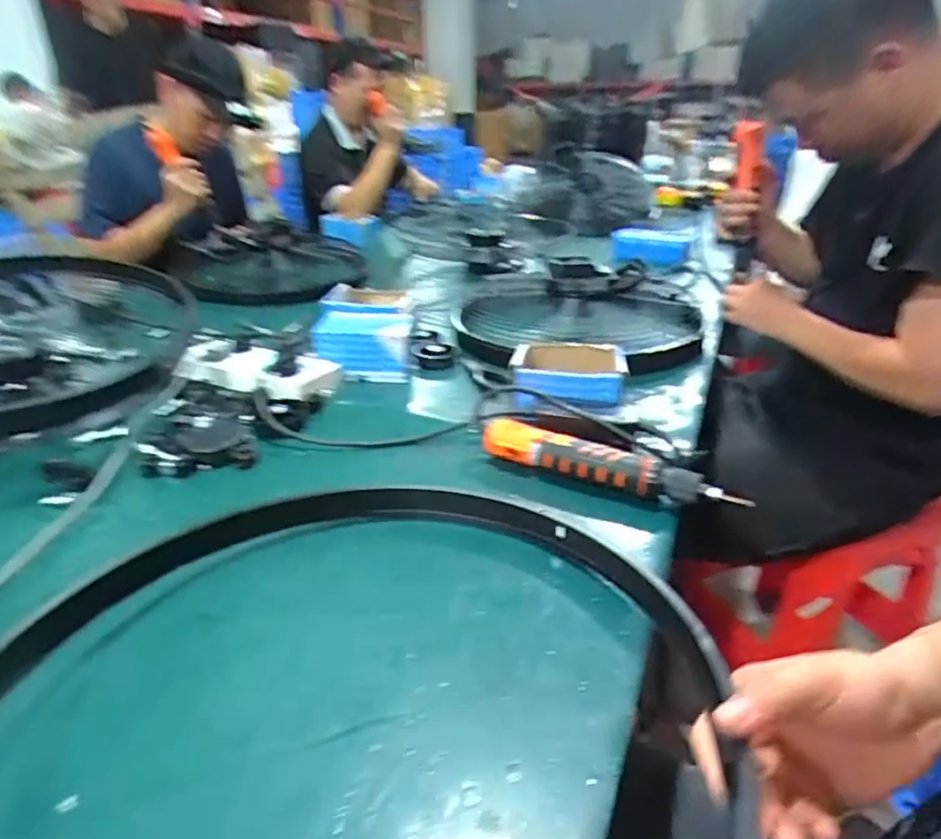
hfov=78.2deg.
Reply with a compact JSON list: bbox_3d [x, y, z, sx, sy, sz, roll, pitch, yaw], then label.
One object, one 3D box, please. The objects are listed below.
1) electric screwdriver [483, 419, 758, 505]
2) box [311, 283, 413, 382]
[{"bbox_3d":[0.133,0.047,0.595,0.260,0.037,0.034,14,31,25],"label":"electric screwdriver"},{"bbox_3d":[-0.173,-0.158,0.979,0.151,0.070,0.307,-3,28,-6],"label":"box"}]

